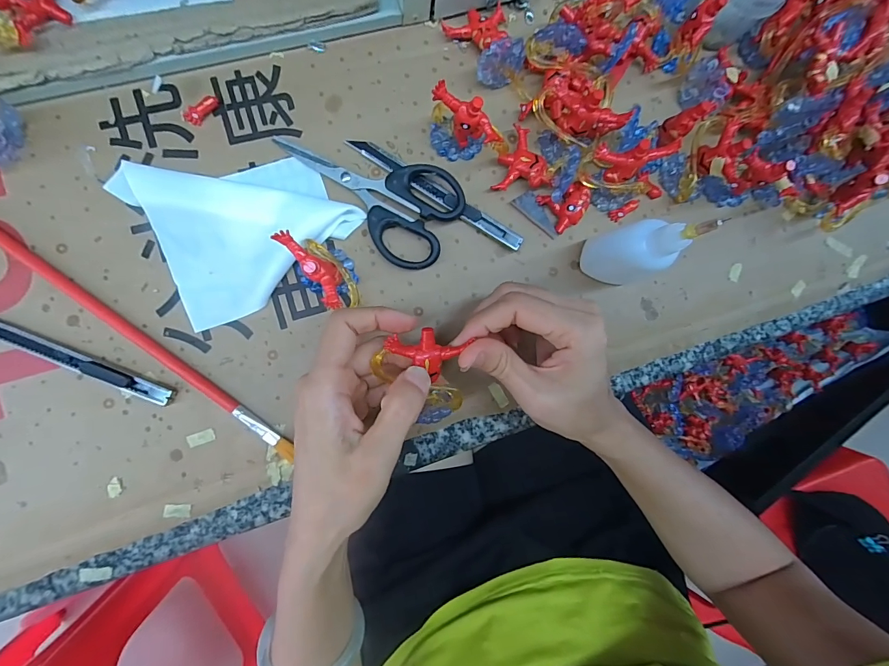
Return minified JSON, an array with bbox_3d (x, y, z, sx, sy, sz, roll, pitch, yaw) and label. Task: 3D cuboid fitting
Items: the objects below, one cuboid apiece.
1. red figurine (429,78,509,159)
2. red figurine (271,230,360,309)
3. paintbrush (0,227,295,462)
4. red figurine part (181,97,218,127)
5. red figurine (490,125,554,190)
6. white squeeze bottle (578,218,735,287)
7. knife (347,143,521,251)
[{"bbox_3d":[0.014,-0.128,0.250,0.052,0.051,0.022,31,87,-8],"label":"red figurine"},{"bbox_3d":[-0.070,-0.038,0.235,0.028,0.044,0.050,-31,95,-6],"label":"red figurine"},{"bbox_3d":[-0.196,-0.002,0.234,0.254,0.013,0.011,38,86,-7],"label":"paintbrush"},{"bbox_3d":[-0.155,-0.142,0.248,0.024,0.008,0.011,-35,96,-6],"label":"red figurine part"},{"bbox_3d":[0.053,-0.120,0.268,0.039,0.018,0.041,-4,92,-8],"label":"red figurine"},{"bbox_3d":[0.122,-0.050,0.233,0.034,0.098,0.034,-15,93,-8],"label":"white squeeze bottle"},{"bbox_3d":[-0.004,-0.095,0.263,0.132,0.008,0.011,32,87,-7],"label":"knife"}]

